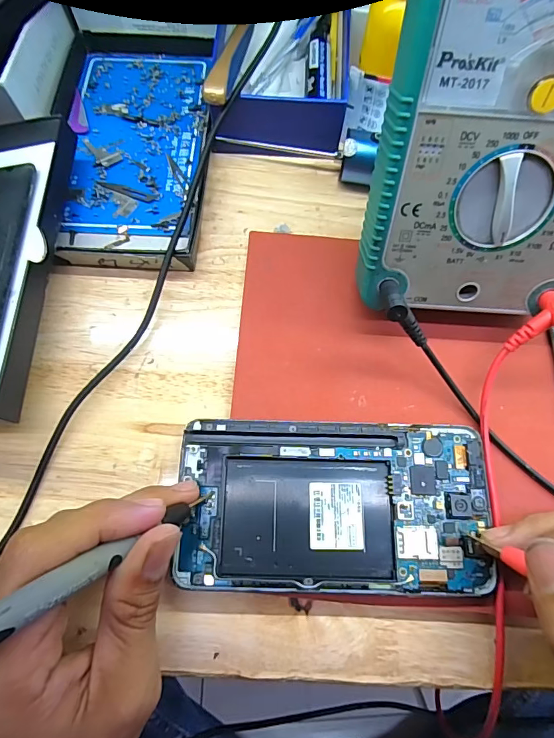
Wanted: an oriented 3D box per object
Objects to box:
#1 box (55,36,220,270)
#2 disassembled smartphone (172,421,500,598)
[{"bbox_3d":[-0.091,-0.147,0.271,0.092,0.019,0.178,2,73,-1],"label":"box"},{"bbox_3d":[0.028,0.064,0.205,0.144,0.006,0.076,2,73,-1],"label":"disassembled smartphone"}]

